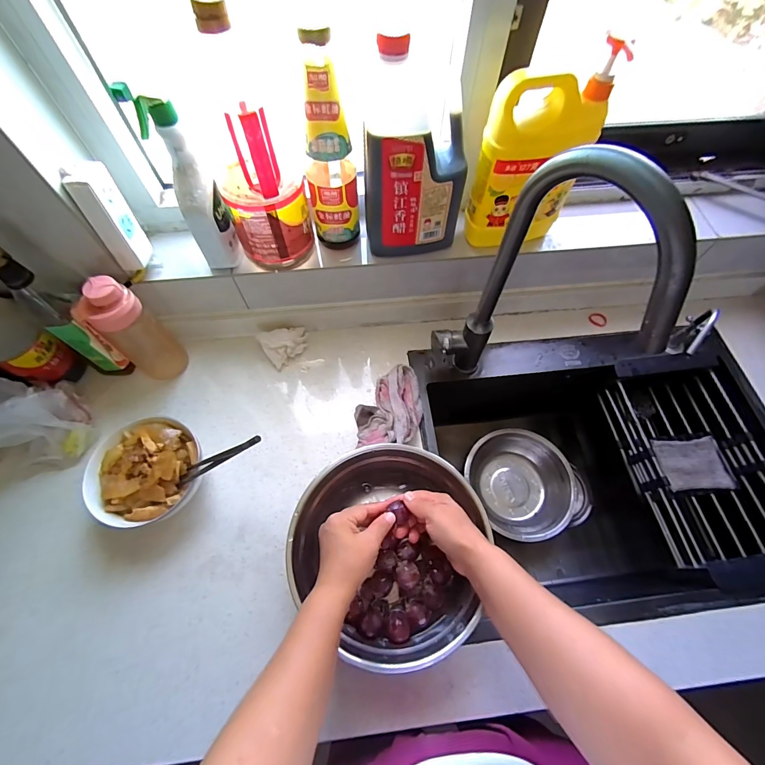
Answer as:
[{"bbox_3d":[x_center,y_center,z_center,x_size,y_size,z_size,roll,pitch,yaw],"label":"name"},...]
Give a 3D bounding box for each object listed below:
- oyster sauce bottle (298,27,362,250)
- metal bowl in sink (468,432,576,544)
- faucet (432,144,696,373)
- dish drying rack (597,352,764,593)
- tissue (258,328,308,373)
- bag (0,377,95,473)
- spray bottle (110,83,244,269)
[{"bbox_3d":[-0.074,-0.302,0.492,0.068,0.260,0.075,-8,64,-5],"label":"oyster sauce bottle"},{"bbox_3d":[0.275,0.202,0.739,0.186,0.068,0.204,0,64,-1],"label":"metal bowl in sink"},{"bbox_3d":[0.174,-0.067,0.457,0.223,0.423,0.065,38,69,17],"label":"faucet"},{"bbox_3d":[0.546,0.138,0.623,0.213,0.098,0.378,-7,64,-4],"label":"dish drying rack"},{"bbox_3d":[-0.169,-0.070,0.650,0.084,0.039,0.062,-28,67,-14],"label":"tissue"},{"bbox_3d":[-0.538,0.057,0.537,0.166,0.126,0.153,15,64,7],"label":"bag"},{"bbox_3d":[-0.245,-0.245,0.473,0.062,0.224,0.049,-27,65,-10],"label":"spray bottle"}]

